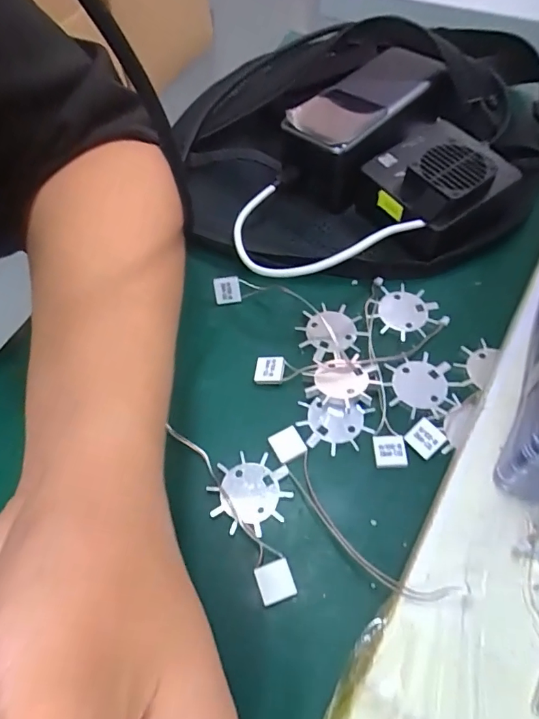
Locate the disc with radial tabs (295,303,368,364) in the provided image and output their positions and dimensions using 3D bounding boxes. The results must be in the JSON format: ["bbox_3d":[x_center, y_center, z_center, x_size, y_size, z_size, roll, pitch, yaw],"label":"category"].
[{"bbox_3d":[0.036,-0.018,0.280,0.038,0.004,0.037,-1,58,1],"label":"disc with radial tabs"}]

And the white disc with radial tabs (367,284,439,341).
[{"bbox_3d":[0.081,-0.030,0.286,0.037,0.004,0.036,-1,58,1],"label":"white disc with radial tabs"}]

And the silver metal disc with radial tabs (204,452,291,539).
[{"bbox_3d":[-0.009,0.065,0.234,0.039,0.004,0.037,-1,58,1],"label":"silver metal disc with radial tabs"}]

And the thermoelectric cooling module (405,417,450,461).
[{"bbox_3d":[0.080,0.040,0.242,0.015,0.006,0.017,-35,63,-18],"label":"thermoelectric cooling module"}]

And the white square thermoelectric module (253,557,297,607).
[{"bbox_3d":[0.003,0.099,0.213,0.016,0.007,0.015,-17,59,-8],"label":"white square thermoelectric module"}]

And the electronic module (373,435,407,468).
[{"bbox_3d":[0.061,0.046,0.241,0.016,0.004,0.017,-1,58,2],"label":"electronic module"}]

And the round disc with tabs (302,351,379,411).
[{"bbox_3d":[0.039,0.011,0.260,0.038,0.009,0.034,26,63,17],"label":"round disc with tabs"}]

